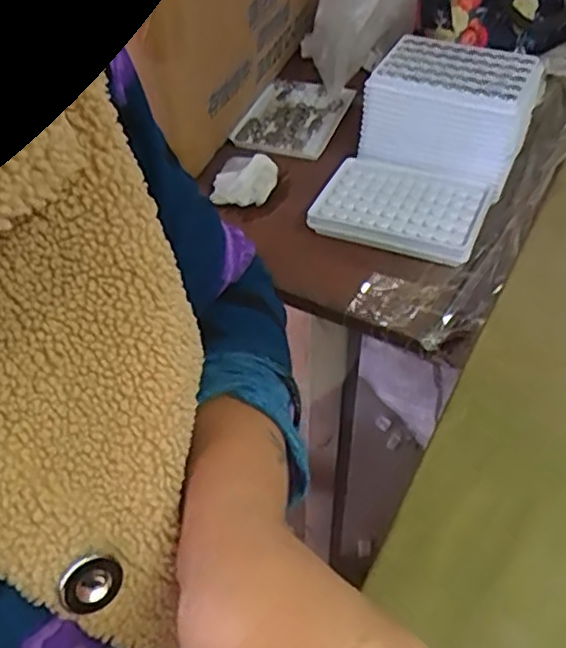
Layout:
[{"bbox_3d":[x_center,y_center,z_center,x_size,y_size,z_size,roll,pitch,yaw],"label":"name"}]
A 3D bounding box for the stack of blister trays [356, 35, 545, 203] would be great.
[{"bbox_3d":[0.143,-0.180,0.578,0.133,0.078,0.099,19,48,22],"label":"stack of blister trays"}]

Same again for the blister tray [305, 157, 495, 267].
[{"bbox_3d":[0.093,-0.094,0.549,0.132,0.014,0.090,14,51,20],"label":"blister tray"}]

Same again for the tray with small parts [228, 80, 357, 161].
[{"bbox_3d":[0.010,-0.207,0.668,0.091,0.015,0.125,15,49,16],"label":"tray with small parts"}]

